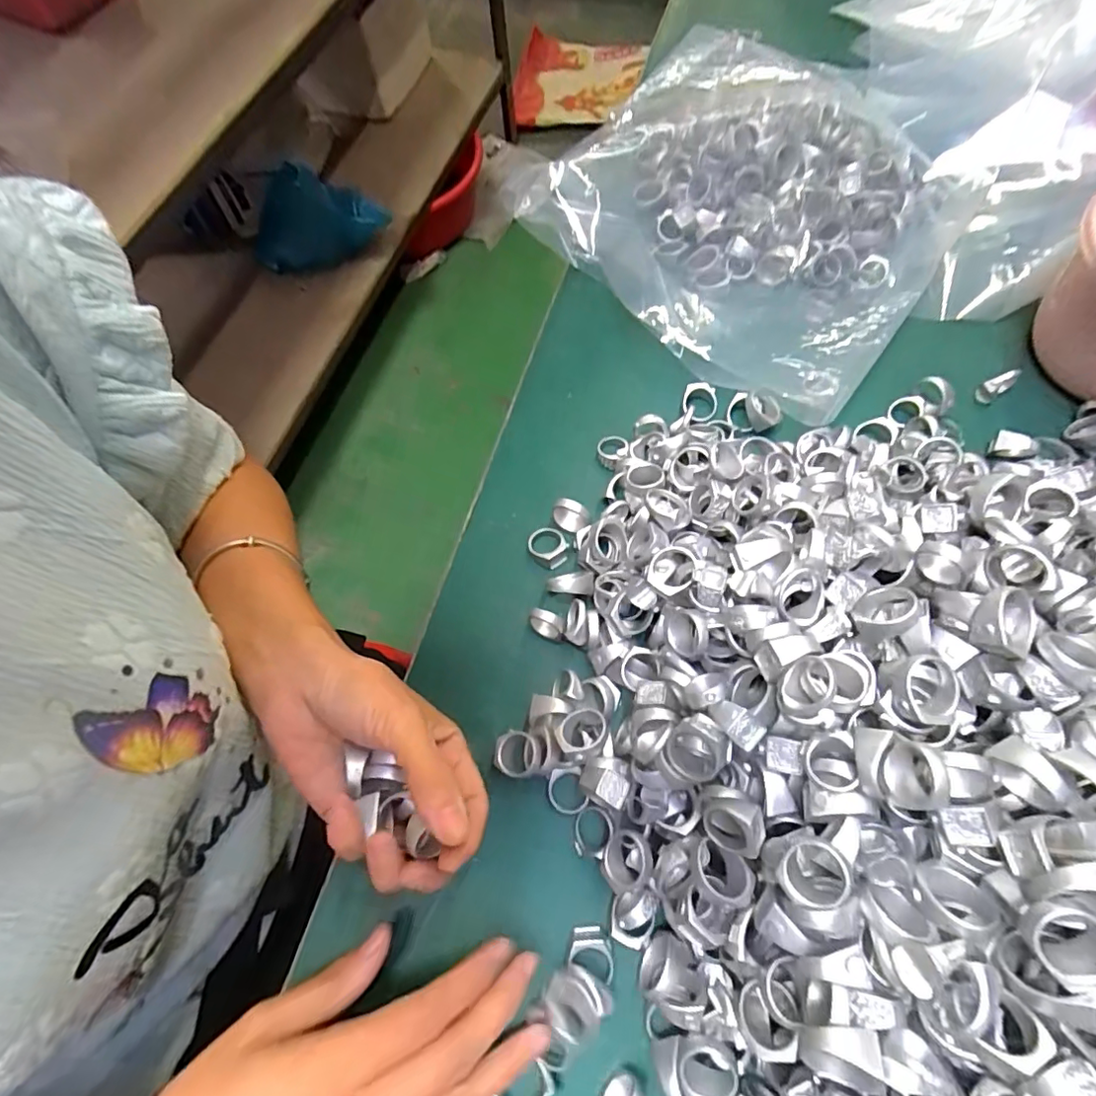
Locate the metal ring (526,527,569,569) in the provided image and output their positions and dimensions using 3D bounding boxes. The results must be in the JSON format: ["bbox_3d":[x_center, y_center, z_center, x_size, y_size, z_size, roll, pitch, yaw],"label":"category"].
[{"bbox_3d":[0.000,-0.002,0.338,0.022,0.013,0.025,-30,69,-10],"label":"metal ring"}]

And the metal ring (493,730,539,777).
[{"bbox_3d":[-0.017,0.106,0.287,0.024,0.009,0.022,-1,67,2],"label":"metal ring"}]

